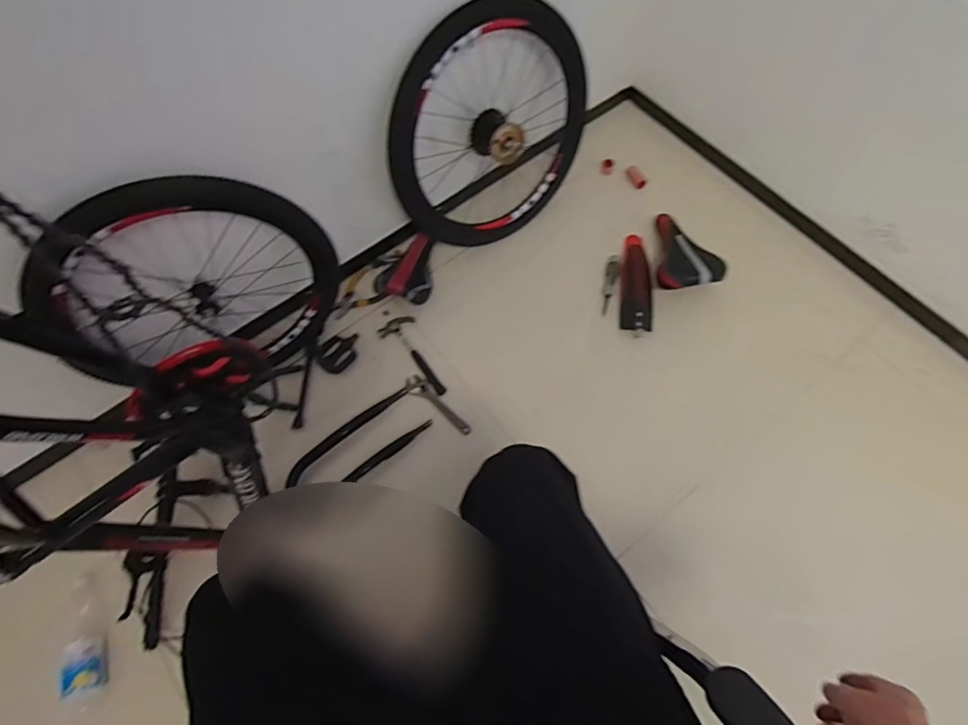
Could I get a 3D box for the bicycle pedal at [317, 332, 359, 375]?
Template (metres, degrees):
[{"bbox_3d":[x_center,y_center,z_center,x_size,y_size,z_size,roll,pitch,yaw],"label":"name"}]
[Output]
[{"bbox_3d":[-0.350,-0.029,1.236,0.092,0.021,0.115,35,72,15],"label":"bicycle pedal"}]

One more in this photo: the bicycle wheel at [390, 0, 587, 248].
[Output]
[{"bbox_3d":[0.026,-0.511,1.190,0.500,0.509,0.176,-39,71,-14],"label":"bicycle wheel"}]

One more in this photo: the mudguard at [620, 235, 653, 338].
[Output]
[{"bbox_3d":[0.379,-0.207,1.283,0.078,0.044,0.294,4,67,3],"label":"mudguard"}]

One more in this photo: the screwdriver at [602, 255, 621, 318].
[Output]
[{"bbox_3d":[0.320,-0.198,1.289,0.030,0.029,0.167,10,67,6],"label":"screwdriver"}]

